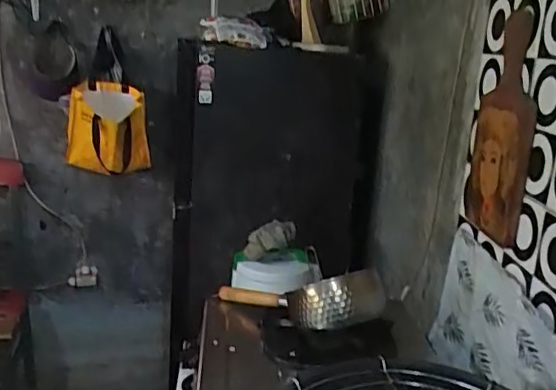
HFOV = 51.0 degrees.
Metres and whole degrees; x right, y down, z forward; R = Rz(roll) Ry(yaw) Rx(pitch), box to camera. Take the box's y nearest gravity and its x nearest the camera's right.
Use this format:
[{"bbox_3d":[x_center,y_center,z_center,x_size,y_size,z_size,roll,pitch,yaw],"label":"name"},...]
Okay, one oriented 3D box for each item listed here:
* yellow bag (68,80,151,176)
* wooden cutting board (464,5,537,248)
[{"bbox_3d":[-0.480,-0.187,1.672,0.227,0.261,0.199,-3,17,-20],"label":"yellow bag"},{"bbox_3d":[0.348,-0.102,0.914,0.029,0.344,0.206,4,8,-3],"label":"wooden cutting board"}]

